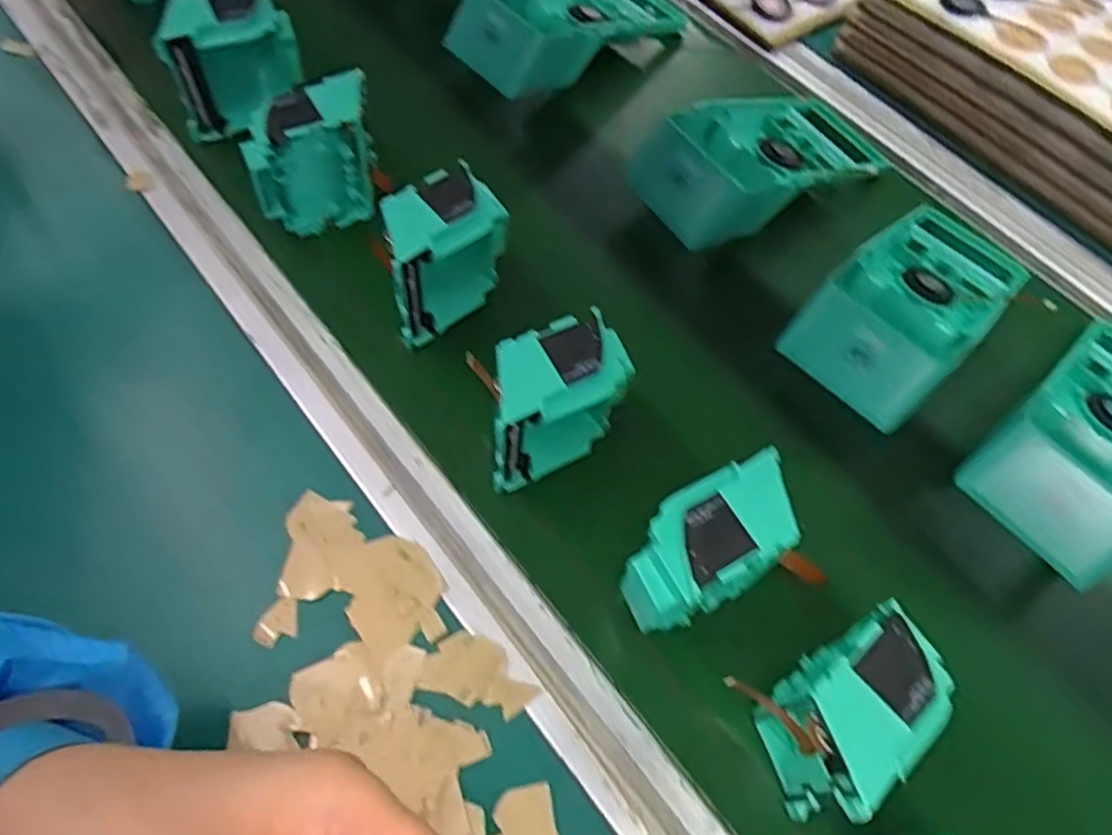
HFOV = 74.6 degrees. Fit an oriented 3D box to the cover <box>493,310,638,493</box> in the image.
[{"bbox_3d":[-0.002,-0.007,0.365,0.082,0.075,0.041,-25,65,-18],"label":"cover"}]

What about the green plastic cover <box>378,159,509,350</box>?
[{"bbox_3d":[-0.064,-0.088,0.406,0.074,0.083,0.040,-35,69,-22],"label":"green plastic cover"}]

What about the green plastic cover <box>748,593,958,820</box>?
[{"bbox_3d":[0.120,0.120,0.301,0.075,0.069,0.046,-34,68,-22],"label":"green plastic cover"}]

